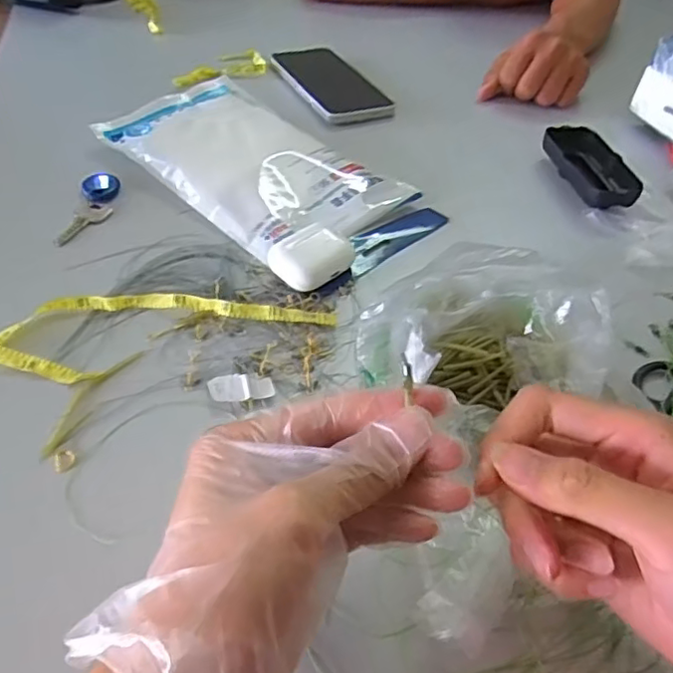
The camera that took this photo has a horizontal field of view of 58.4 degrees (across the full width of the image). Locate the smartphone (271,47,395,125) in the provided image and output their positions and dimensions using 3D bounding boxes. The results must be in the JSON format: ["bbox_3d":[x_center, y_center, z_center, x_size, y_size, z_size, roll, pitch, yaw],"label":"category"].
[{"bbox_3d":[-0.014,-0.275,0.643,0.087,0.010,0.176,-17,51,-21],"label":"smartphone"}]

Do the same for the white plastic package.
[{"bbox_3d":[-0.071,-0.150,0.509,0.149,0.025,0.238,-34,58,-32],"label":"white plastic package"}]

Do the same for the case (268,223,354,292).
[{"bbox_3d":[-0.016,-0.057,0.425,0.039,0.024,0.056,32,51,22],"label":"case"}]

